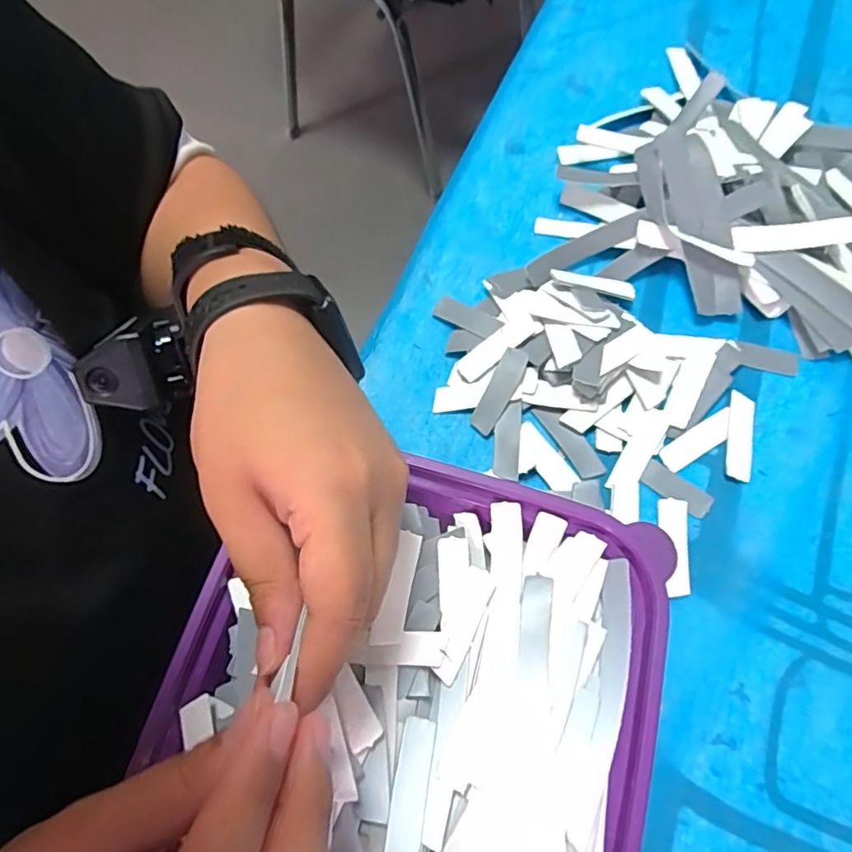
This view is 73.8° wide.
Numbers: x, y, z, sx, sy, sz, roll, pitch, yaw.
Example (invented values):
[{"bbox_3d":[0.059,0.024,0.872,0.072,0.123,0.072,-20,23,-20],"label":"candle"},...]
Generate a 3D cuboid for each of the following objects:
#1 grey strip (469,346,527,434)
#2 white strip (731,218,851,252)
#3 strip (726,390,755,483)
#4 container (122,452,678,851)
[{"bbox_3d":[0.039,-0.018,0.301,0.014,0.004,0.047,27,86,10],"label":"grey strip"},{"bbox_3d":[0.236,-0.110,0.306,0.127,0.028,0.020,-5,67,-3],"label":"white strip"},{"bbox_3d":[0.164,0.005,0.296,0.014,0.004,0.047,14,68,6],"label":"strip"},{"bbox_3d":[-0.006,0.109,0.235,0.183,0.041,0.179,16,68,6],"label":"container"}]

